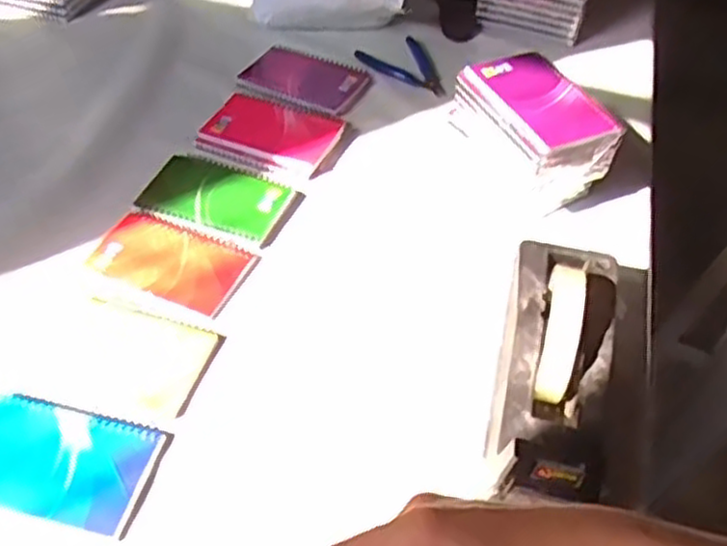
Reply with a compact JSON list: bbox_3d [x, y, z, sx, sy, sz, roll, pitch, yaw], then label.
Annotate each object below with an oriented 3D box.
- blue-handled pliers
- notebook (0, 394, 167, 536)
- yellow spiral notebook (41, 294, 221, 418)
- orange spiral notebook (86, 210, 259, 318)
[{"bbox_3d":[0.049,-0.241,0.890,0.083,0.015,0.112,-16,51,-21],"label":"blue-handled pliers"},{"bbox_3d":[-0.213,0.128,0.518,0.127,0.004,0.081,14,47,6],"label":"notebook"},{"bbox_3d":[-0.182,0.059,0.581,0.116,0.008,0.080,13,47,5],"label":"yellow spiral notebook"},{"bbox_3d":[-0.169,-0.011,0.651,0.130,0.005,0.082,19,47,11],"label":"orange spiral notebook"}]

